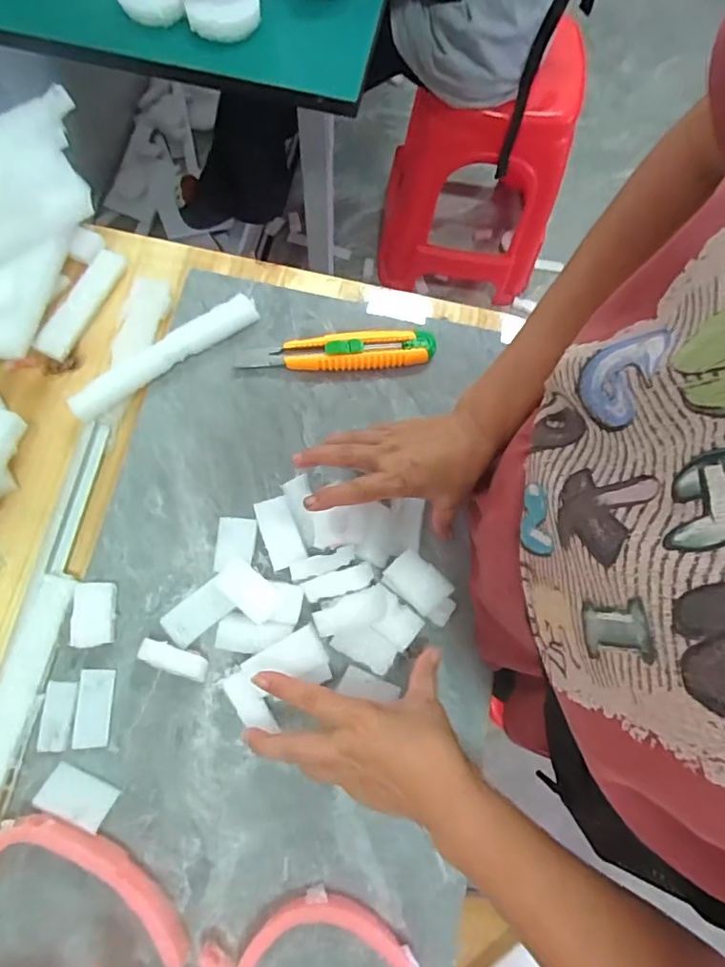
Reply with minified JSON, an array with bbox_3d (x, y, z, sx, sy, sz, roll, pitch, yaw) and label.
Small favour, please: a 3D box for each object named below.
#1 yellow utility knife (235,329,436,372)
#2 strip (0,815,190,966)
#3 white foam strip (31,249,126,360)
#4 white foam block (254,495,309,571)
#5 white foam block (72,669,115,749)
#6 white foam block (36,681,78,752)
[{"bbox_3d":[-0.020,-0.122,0.499,0.173,0.019,0.032,-5,74,-4],"label":"yellow utility knife"},{"bbox_3d":[-0.225,0.291,0.371,0.194,0.034,0.108,-9,75,-5],"label":"strip"},{"bbox_3d":[-0.269,-0.174,0.511,0.027,0.009,0.119,25,74,4],"label":"white foam strip"},{"bbox_3d":[-0.069,0.040,0.446,0.029,0.004,0.059,-21,71,-5],"label":"white foam block"},{"bbox_3d":[-0.209,0.175,0.415,0.026,0.005,0.056,0,74,-3],"label":"white foam block"},{"bbox_3d":[-0.235,0.179,0.413,0.026,0.004,0.049,2,74,-2],"label":"white foam block"}]

